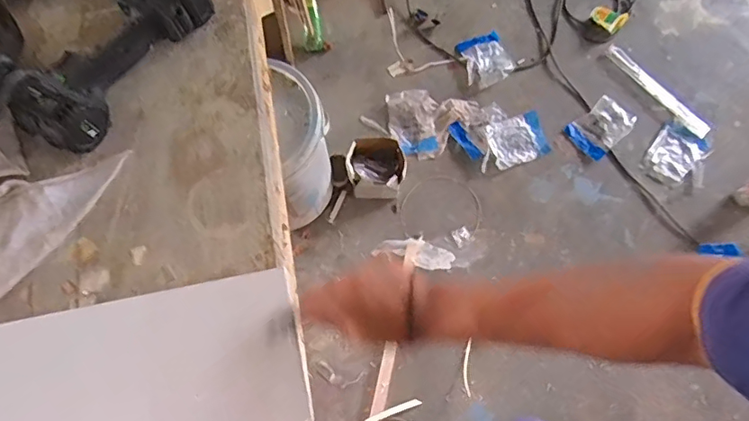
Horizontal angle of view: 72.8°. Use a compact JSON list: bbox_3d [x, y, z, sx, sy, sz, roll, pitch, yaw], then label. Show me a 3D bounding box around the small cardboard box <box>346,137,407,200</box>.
[{"bbox_3d":[0.005,-0.116,1.370,0.156,0.126,0.136,10,69,1],"label":"small cardboard box"}]

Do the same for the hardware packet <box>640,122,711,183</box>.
[{"bbox_3d":[0.875,-0.168,1.484,0.194,0.017,0.135,-40,76,-15],"label":"hardware packet"}]

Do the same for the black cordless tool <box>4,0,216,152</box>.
[{"bbox_3d":[-0.293,-0.180,0.549,0.101,0.077,0.235,31,71,9],"label":"black cordless tool"}]

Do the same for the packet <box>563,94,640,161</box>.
[{"bbox_3d":[0.668,-0.248,1.494,0.180,0.026,0.130,-40,76,-15],"label":"packet"}]

